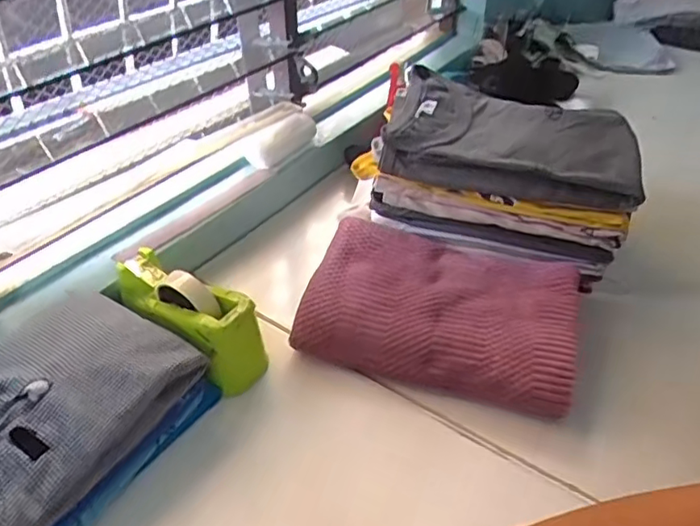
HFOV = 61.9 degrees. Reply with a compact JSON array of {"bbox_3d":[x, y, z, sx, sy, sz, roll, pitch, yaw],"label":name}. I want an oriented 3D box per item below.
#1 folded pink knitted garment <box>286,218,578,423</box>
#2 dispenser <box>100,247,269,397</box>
[{"bbox_3d":[0.117,0.056,0.748,0.325,0.079,0.218,11,42,11],"label":"folded pink knitted garment"},{"bbox_3d":[-0.198,0.057,0.699,0.207,0.110,0.075,30,48,29],"label":"dispenser"}]

